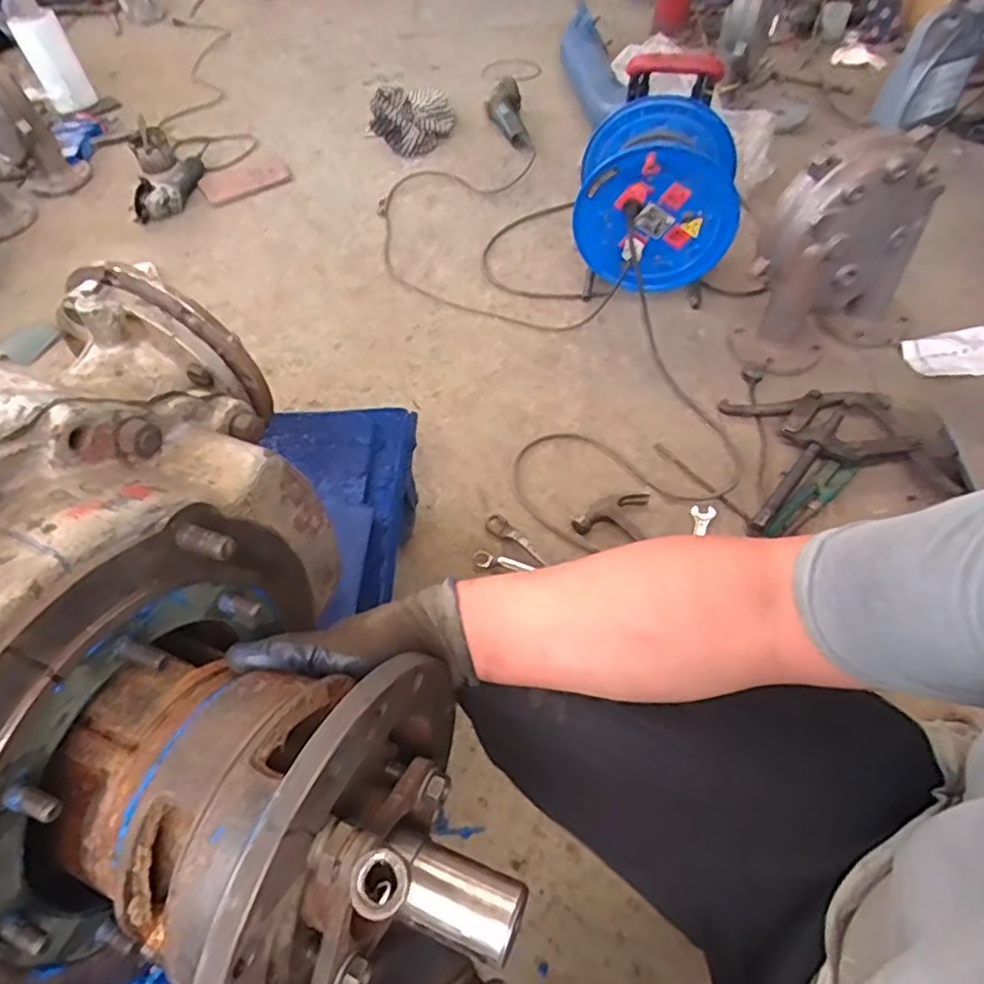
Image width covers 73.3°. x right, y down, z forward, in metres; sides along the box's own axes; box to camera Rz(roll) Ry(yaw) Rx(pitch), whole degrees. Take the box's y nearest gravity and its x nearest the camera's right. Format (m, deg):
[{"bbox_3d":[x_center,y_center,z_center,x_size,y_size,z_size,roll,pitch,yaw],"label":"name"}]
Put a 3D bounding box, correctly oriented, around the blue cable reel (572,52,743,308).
[{"bbox_3d":[0.323,-0.592,1.308,0.303,0.419,0.258,5,53,9],"label":"blue cable reel"}]

